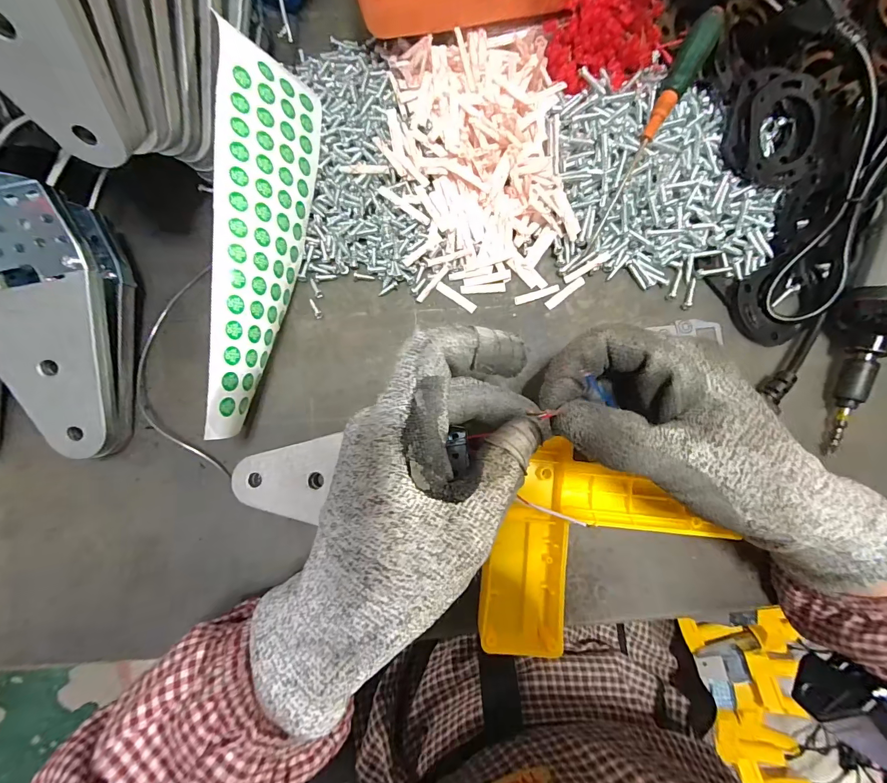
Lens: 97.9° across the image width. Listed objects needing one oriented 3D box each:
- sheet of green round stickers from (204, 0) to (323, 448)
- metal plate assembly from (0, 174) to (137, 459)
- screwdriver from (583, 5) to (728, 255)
[{"bbox_3d":[-0.099,-0.082,0.214,0.010,0.059,0.205,2,89,30],"label":"sheet of green round stickers"},{"bbox_3d":[-0.213,-0.032,0.209,0.071,0.065,0.136,-6,85,-2],"label":"metal plate assembly"},{"bbox_3d":[0.124,-0.156,0.235,0.013,0.017,0.137,28,101,1],"label":"screwdriver"}]

